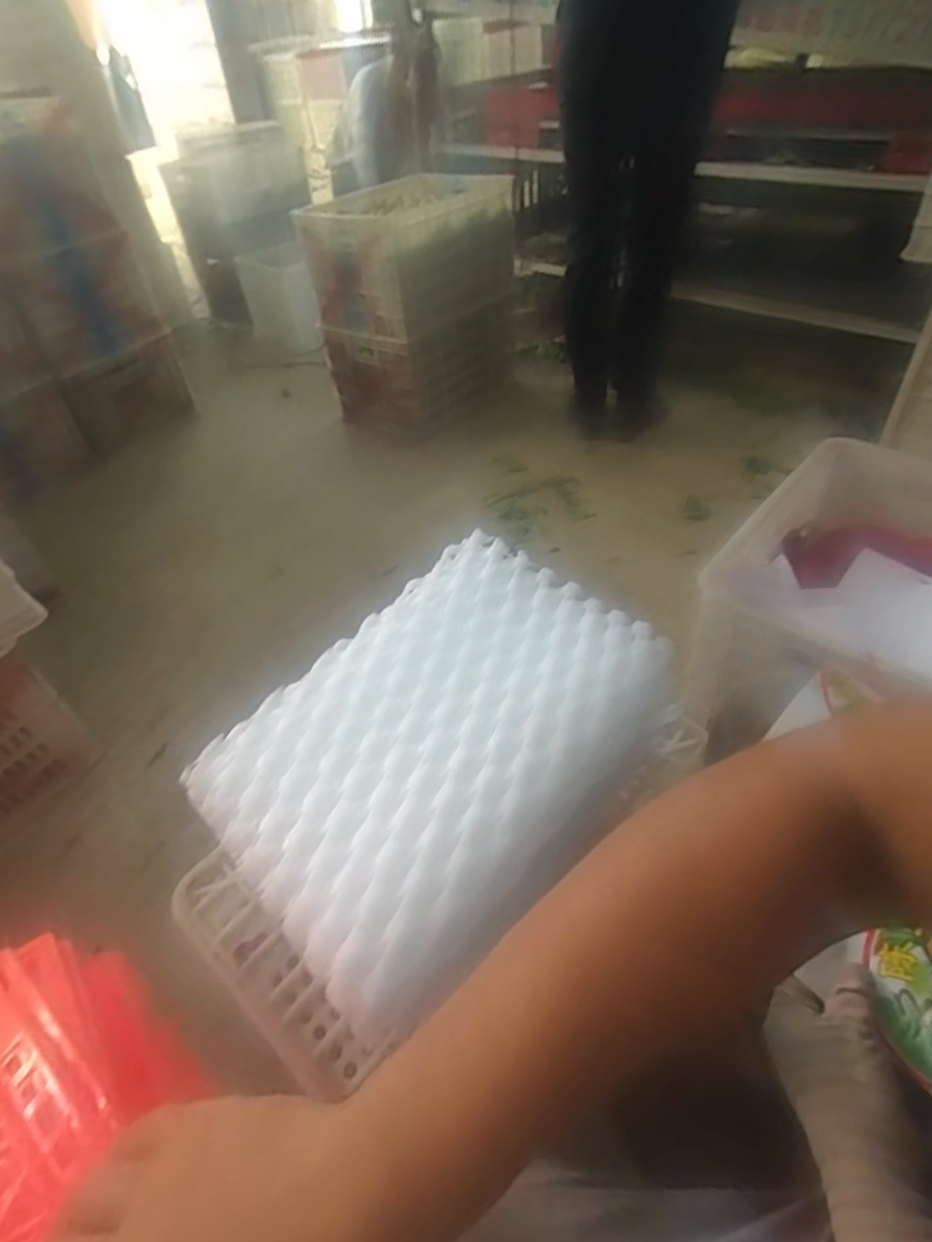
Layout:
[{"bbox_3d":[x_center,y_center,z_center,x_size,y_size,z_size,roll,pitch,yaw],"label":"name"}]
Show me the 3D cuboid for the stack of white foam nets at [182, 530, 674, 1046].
[{"bbox_3d":[-0.024,0.084,0.529,0.395,0.073,0.284,-37,51,-28],"label":"stack of white foam nets"}]

